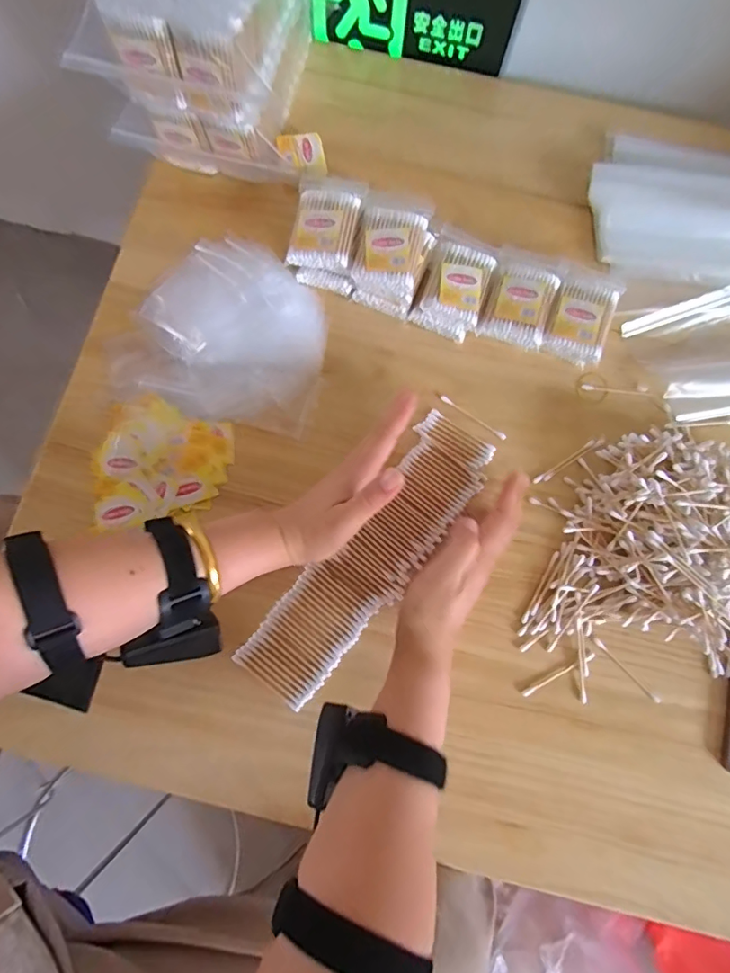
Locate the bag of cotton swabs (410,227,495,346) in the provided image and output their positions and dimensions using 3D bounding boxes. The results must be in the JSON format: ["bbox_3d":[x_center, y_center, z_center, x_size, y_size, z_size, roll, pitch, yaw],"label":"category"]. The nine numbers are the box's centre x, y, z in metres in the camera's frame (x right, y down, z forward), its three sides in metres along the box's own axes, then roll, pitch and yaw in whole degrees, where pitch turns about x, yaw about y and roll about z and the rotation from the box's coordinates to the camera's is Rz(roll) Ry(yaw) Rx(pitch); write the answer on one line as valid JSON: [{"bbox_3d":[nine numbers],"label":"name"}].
[{"bbox_3d":[0.089,-0.197,0.492,0.063,0.038,0.094,21,79,4],"label":"bag of cotton swabs"}]

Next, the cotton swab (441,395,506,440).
[{"bbox_3d":[0.103,-0.066,0.481,0.072,0.004,0.006,34,80,6],"label":"cotton swab"}]

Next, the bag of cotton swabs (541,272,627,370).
[{"bbox_3d":[0.206,-0.160,0.487,0.055,0.033,0.084,21,79,4],"label":"bag of cotton swabs"}]

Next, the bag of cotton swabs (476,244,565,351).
[{"bbox_3d":[0.151,-0.179,0.489,0.060,0.038,0.099,19,79,4],"label":"bag of cotton swabs"}]

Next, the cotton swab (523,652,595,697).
[{"bbox_3d":[0.168,0.162,0.433,0.071,0.004,0.006,-27,80,-6],"label":"cotton swab"}]

